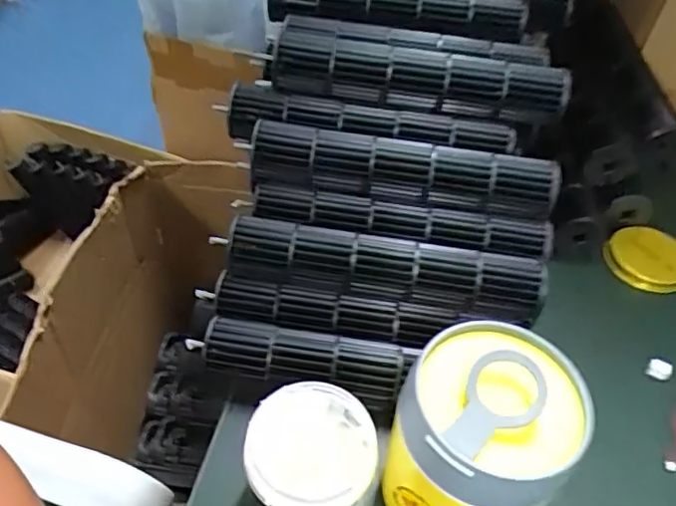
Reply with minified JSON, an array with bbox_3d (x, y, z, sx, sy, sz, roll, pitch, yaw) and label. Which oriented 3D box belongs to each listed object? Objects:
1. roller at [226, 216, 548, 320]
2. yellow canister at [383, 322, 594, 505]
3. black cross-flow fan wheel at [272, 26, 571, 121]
[{"bbox_3d":[0.032,0.013,0.436,0.227,0.046,0.037,9,48,4],"label":"roller"},{"bbox_3d":[0.076,0.113,0.337,0.086,0.143,0.090,2,48,-3],"label":"yellow canister"},{"bbox_3d":[0.065,-0.141,0.467,0.227,0.040,0.041,9,48,3],"label":"black cross-flow fan wheel"}]

